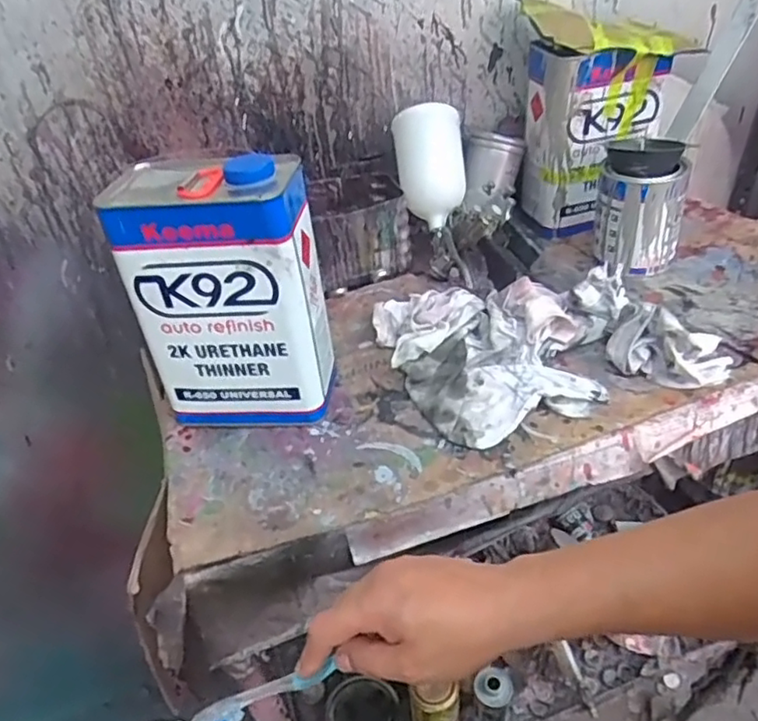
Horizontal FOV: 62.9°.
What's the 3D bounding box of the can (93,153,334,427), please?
[{"bbox_3d":[-0.141,-0.061,0.613,0.165,0.246,0.104,-3,38,6],"label":"can"}]

